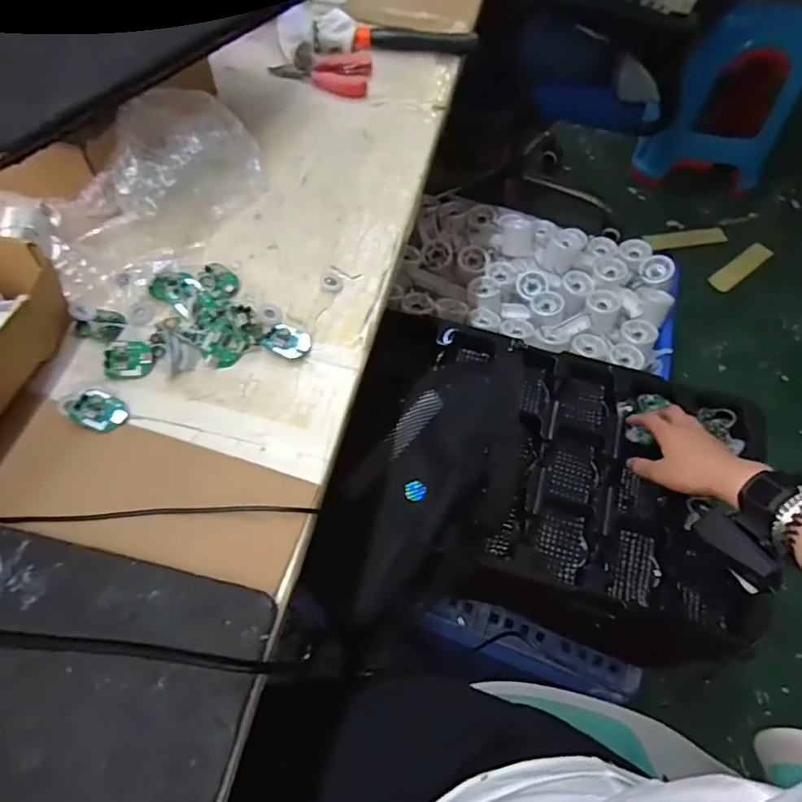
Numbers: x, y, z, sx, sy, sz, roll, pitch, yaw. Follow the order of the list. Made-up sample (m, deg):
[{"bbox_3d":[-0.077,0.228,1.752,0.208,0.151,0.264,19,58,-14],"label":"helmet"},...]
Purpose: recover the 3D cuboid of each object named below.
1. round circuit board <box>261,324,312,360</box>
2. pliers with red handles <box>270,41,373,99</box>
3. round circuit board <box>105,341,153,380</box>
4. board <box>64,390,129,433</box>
[{"bbox_3d":[-0.090,-0.048,0.440,0.035,0.008,0.026,22,61,10],"label":"round circuit board"},{"bbox_3d":[-0.089,-0.375,0.623,0.109,0.020,0.073,7,60,2],"label":"pliers with red handles"},{"bbox_3d":[-0.208,-0.032,0.424,0.034,0.011,0.031,1,60,-2],"label":"round circuit board"},{"bbox_3d":[-0.220,0.006,0.399,0.041,0.008,0.030,27,62,12],"label":"board"}]

